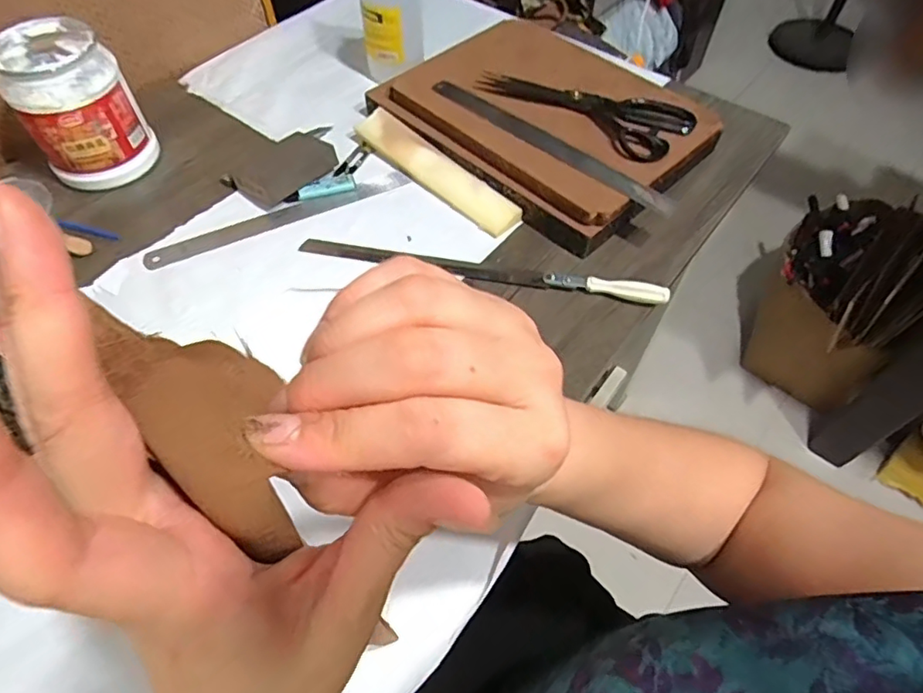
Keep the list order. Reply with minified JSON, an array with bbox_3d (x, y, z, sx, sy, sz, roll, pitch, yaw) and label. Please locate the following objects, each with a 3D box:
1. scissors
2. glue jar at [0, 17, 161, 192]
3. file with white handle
[{"bbox_3d":[0.138,-0.285,0.647,0.246,0.019,0.097,29,60,17],"label":"scissors"},{"bbox_3d":[-0.413,-0.259,0.611,0.108,0.127,0.109,-31,62,-20],"label":"glue jar"},{"bbox_3d":[0.018,-0.078,0.566,0.365,0.014,0.026,9,56,5],"label":"file with white handle"}]

